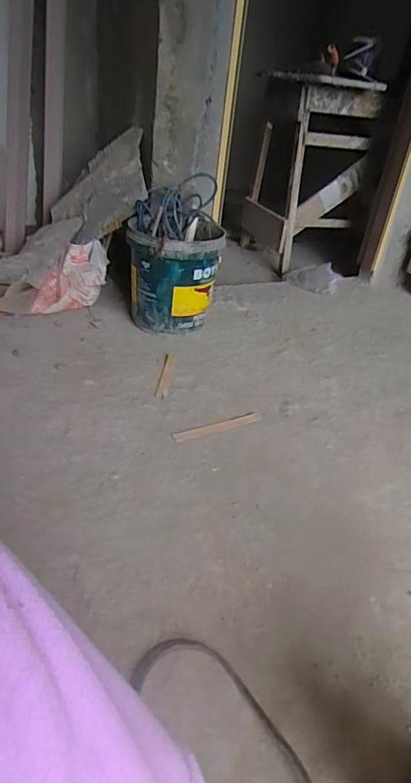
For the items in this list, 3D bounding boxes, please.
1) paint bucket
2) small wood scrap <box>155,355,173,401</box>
[{"bbox_3d":[-0.103,-0.358,1.514,0.275,0.316,0.255,5,35,-4],"label":"paint bucket"},{"bbox_3d":[-0.110,-0.049,1.324,0.030,0.008,0.239,7,33,0],"label":"small wood scrap"}]

